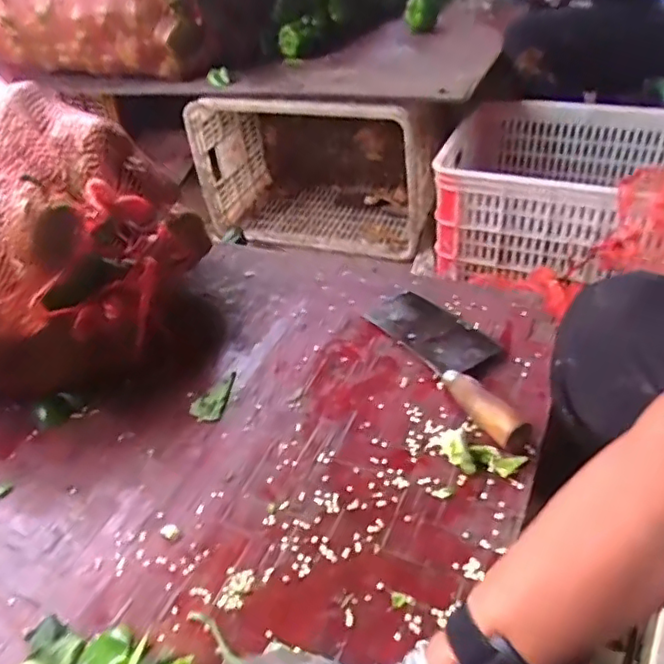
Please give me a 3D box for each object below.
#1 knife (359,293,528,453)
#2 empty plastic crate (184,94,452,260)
[{"bbox_3d":[0.128,0.018,0.607,0.083,0.033,0.246,-24,44,-17],"label":"knife"},{"bbox_3d":[-0.026,-0.426,1.421,0.550,0.356,0.299,10,44,20],"label":"empty plastic crate"}]

